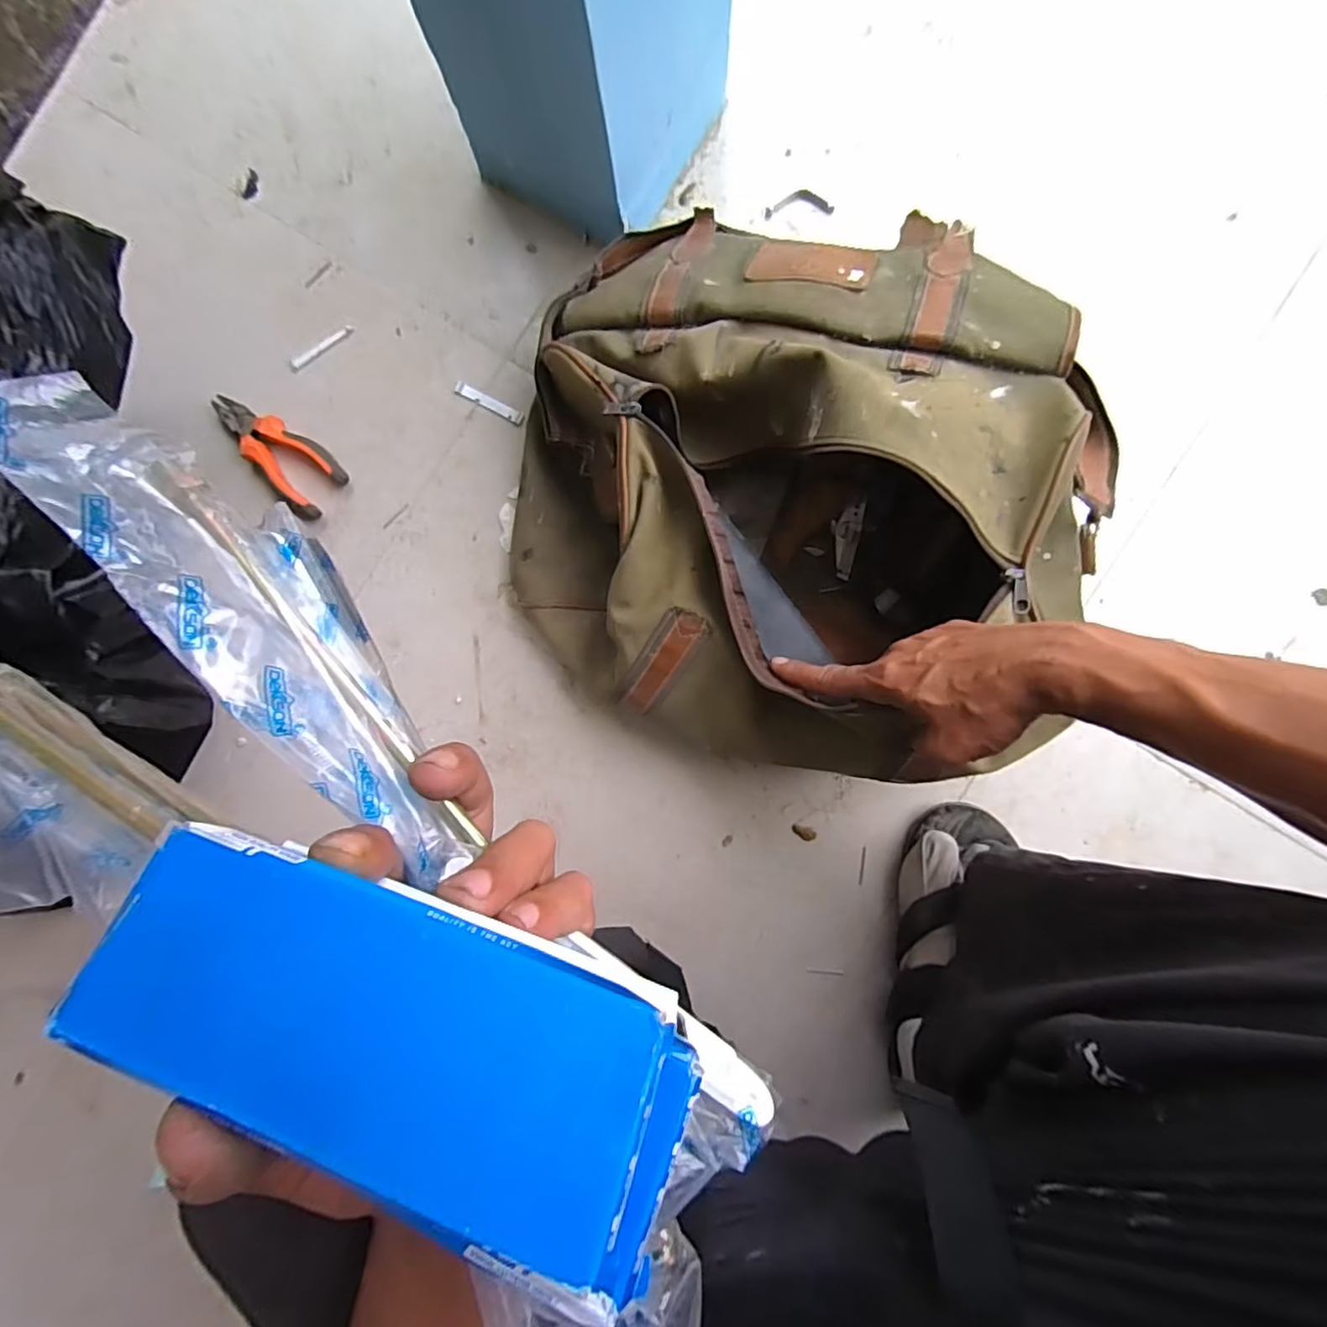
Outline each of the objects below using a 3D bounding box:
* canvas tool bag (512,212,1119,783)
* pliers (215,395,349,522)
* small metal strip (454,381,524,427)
[{"bbox_3d":[0.095,-0.146,0.489,0.447,0.186,0.416,21,87,4],"label":"canvas tool bag"},{"bbox_3d":[-0.395,-0.215,0.606,0.153,0.019,0.064,40,91,3],"label":"pliers"},{"bbox_3d":[-0.175,-0.262,0.605,0.074,0.009,0.015,28,91,3],"label":"small metal strip"}]

